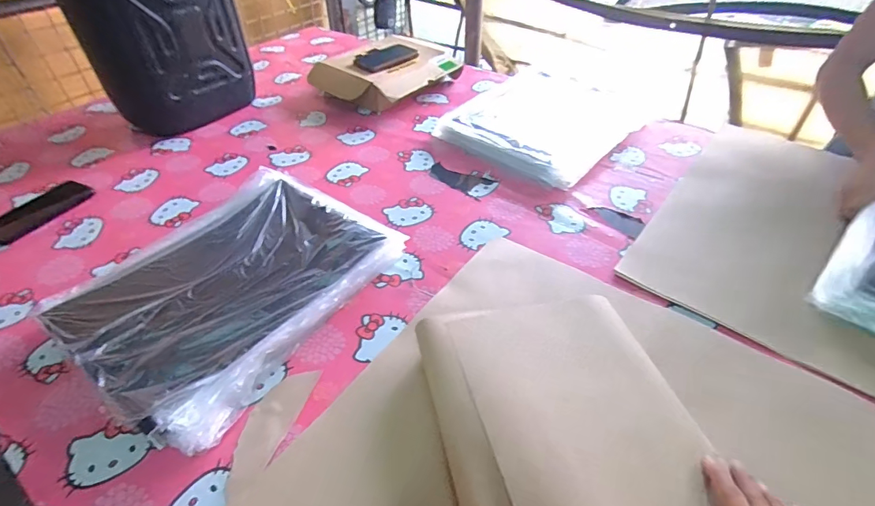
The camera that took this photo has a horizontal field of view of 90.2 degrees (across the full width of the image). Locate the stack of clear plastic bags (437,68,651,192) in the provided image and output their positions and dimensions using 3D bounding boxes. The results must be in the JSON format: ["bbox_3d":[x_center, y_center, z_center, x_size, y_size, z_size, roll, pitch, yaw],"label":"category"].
[{"bbox_3d":[0.254,-0.309,0.981,0.325,0.059,0.449,31,52,31],"label":"stack of clear plastic bags"}]

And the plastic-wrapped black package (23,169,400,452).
[{"bbox_3d":[-0.281,0.036,0.621,0.304,0.056,0.391,22,48,24],"label":"plastic-wrapped black package"}]

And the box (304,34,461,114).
[{"bbox_3d":[-0.125,-0.458,1.118,0.235,0.096,0.320,28,50,28],"label":"box"}]

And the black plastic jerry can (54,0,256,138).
[{"bbox_3d":[-0.598,-0.478,0.941,0.236,0.372,0.243,16,45,18],"label":"black plastic jerry can"}]

